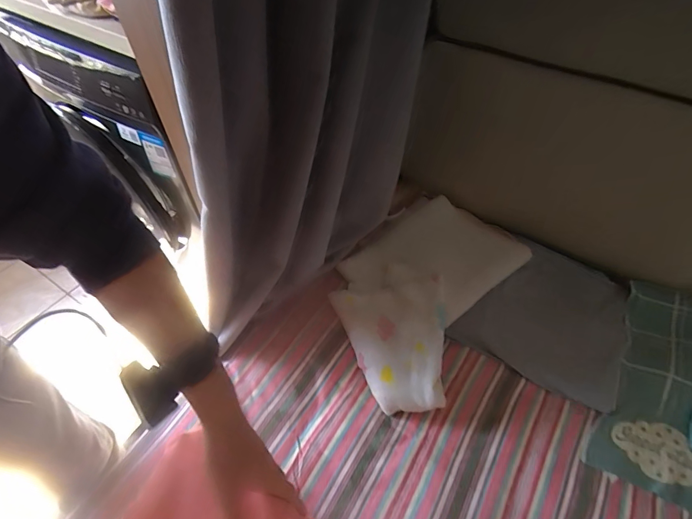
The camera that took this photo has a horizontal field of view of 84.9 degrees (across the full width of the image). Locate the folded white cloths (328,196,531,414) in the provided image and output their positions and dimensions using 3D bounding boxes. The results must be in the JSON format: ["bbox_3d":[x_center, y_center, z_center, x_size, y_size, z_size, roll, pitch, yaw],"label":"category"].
[{"bbox_3d":[0.153,0.052,0.800,0.304,0.073,0.487,32,57,19],"label":"folded white cloths"}]

